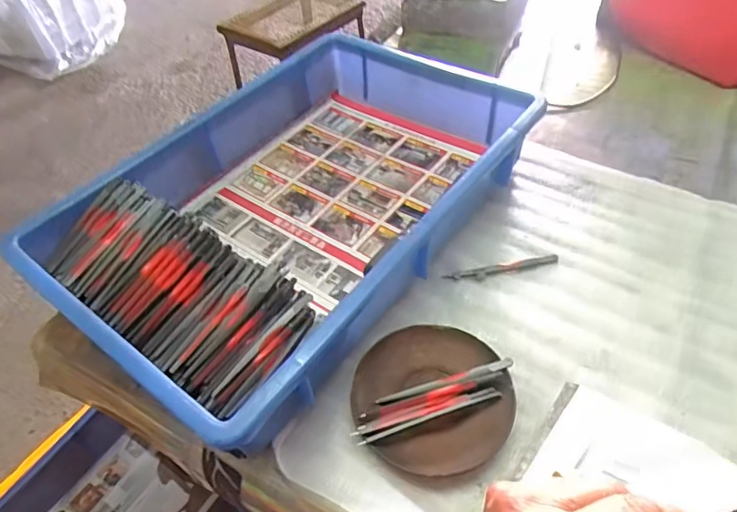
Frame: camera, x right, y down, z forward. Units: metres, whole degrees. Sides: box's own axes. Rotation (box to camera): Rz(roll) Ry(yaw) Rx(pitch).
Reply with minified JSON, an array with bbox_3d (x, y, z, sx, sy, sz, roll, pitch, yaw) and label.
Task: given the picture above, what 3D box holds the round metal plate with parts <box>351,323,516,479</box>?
[{"bbox_3d":[0.048,0.101,0.379,0.112,0.016,0.114,-3,49,3],"label":"round metal plate with parts"}]

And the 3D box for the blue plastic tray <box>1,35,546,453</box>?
[{"bbox_3d":[-0.059,-0.055,0.487,0.274,0.079,0.425,28,57,26],"label":"blue plastic tray"}]

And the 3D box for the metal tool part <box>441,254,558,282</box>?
[{"bbox_3d":[0.121,0.011,0.462,0.105,0.007,0.010,-12,49,-6],"label":"metal tool part"}]

